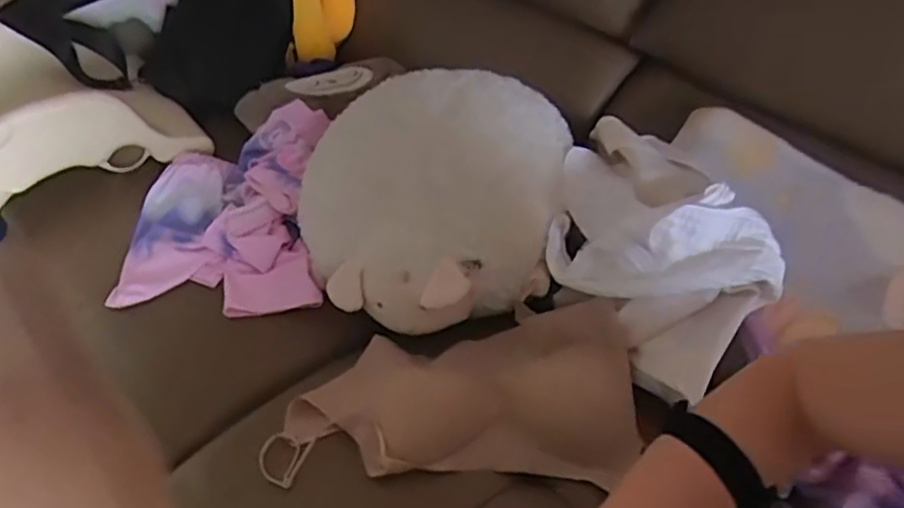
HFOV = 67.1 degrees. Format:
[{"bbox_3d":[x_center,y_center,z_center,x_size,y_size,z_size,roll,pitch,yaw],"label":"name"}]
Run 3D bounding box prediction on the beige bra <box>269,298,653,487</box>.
[{"bbox_3d":[0.005,0.147,0.708,0.350,0.056,0.173,-2,59,6],"label":"beige bra"}]

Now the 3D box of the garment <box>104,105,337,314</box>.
[{"bbox_3d":[-0.298,-0.065,0.889,0.250,0.114,0.299,-3,41,-3],"label":"garment"}]

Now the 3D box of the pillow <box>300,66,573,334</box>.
[{"bbox_3d":[-0.020,-0.072,0.799,0.300,0.184,0.242,-8,41,-9],"label":"pillow"}]

